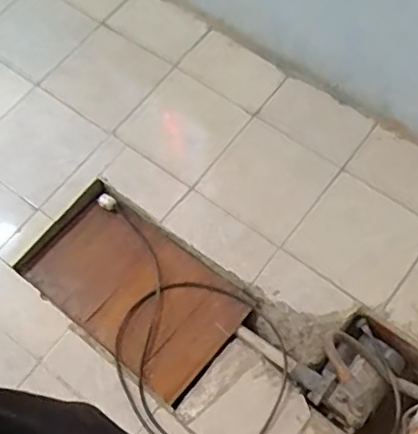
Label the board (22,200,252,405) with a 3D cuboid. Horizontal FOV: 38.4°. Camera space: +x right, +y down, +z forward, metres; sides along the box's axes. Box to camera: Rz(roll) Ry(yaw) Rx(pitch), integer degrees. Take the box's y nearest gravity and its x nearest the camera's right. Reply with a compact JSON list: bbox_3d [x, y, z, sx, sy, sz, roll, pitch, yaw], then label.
[{"bbox_3d":[-0.190,0.193,1.559,0.517,0.030,0.305,38,74,12],"label":"board"}]

